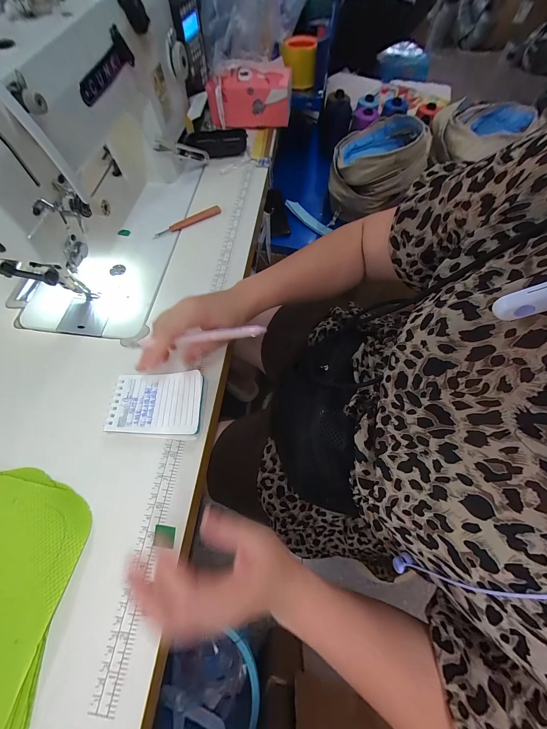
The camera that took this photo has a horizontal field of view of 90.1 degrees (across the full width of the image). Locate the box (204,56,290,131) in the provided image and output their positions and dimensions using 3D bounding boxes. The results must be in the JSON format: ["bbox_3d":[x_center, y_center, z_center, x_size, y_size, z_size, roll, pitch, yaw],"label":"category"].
[{"bbox_3d":[-0.045,-0.525,0.536,0.165,0.079,0.069,-11,66,-5],"label":"box"}]

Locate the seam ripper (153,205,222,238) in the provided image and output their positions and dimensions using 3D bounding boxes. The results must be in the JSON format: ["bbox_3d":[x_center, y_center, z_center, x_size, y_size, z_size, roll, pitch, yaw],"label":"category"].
[{"bbox_3d":[-0.140,-0.235,0.451,0.116,0.012,0.017,-31,69,-14],"label":"seam ripper"}]

